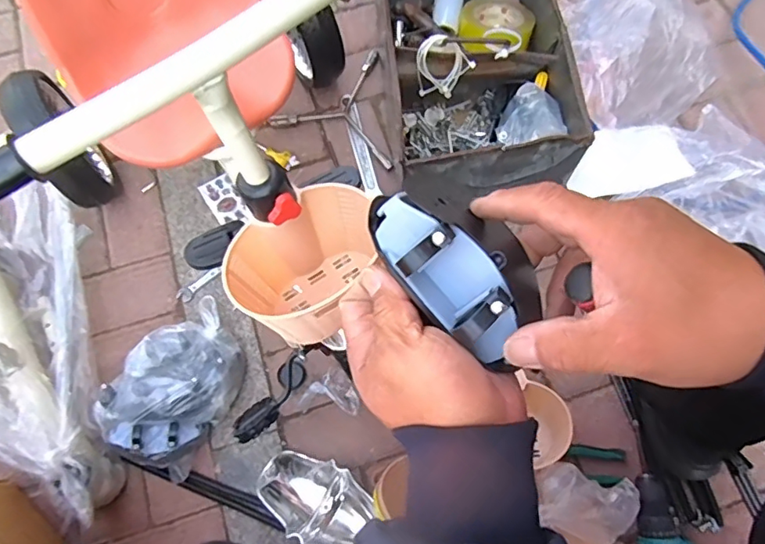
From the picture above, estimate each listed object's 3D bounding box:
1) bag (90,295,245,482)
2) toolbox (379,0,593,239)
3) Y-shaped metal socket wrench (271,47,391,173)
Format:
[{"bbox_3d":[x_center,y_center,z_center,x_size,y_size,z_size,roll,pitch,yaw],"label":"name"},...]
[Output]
[{"bbox_3d":[-0.287,0.157,0.763,0.145,0.094,0.222,31,75,10],"label":"bag"},{"bbox_3d":[0.152,-0.327,0.878,0.285,0.161,0.416,-7,72,-1],"label":"toolbox"},{"bbox_3d":[-0.055,-0.306,0.948,0.226,0.029,0.201,22,73,8],"label":"Y-shaped metal socket wrench"}]

